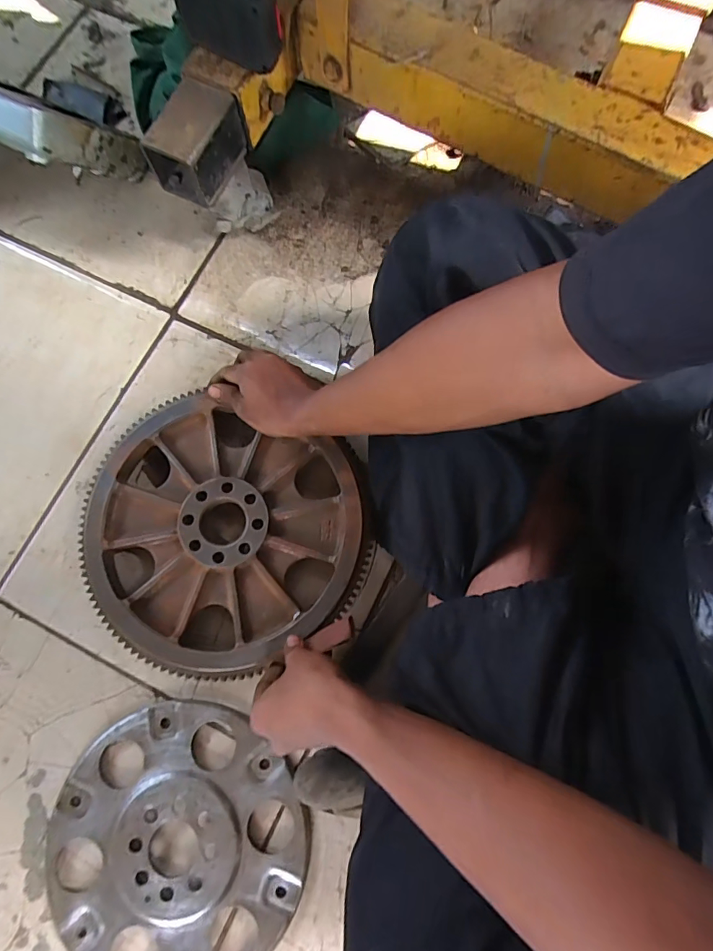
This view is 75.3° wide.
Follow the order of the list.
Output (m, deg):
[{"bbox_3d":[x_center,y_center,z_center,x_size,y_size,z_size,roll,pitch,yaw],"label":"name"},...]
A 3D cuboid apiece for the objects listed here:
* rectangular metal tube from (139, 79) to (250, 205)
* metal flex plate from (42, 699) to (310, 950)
[{"bbox_3d":[-0.177,-0.371,0.517,0.065,0.074,0.106,31,80,8],"label":"rectangular metal tube"},{"bbox_3d":[-0.187,0.384,0.477,0.258,0.012,0.258,0,76,1],"label":"metal flex plate"}]

